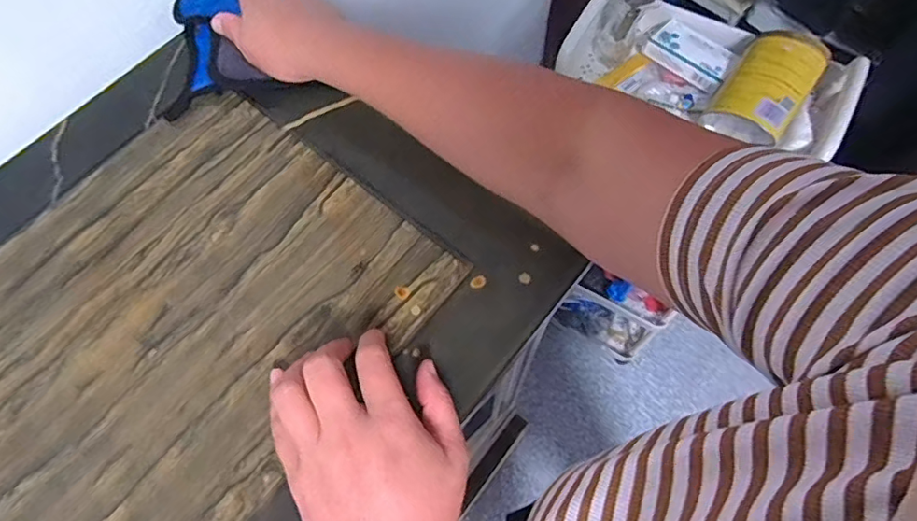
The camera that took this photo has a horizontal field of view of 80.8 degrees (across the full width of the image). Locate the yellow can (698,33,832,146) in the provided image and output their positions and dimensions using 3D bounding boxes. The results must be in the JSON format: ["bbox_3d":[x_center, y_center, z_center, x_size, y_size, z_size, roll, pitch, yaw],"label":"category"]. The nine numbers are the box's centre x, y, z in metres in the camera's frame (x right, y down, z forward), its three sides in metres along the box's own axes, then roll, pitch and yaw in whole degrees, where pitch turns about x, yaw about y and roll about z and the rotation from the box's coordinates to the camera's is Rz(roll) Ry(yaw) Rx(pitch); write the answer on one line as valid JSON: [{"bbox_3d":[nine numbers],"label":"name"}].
[{"bbox_3d":[0.426,-0.237,0.748,0.102,0.084,0.145,35,70,16],"label":"yellow can"}]

